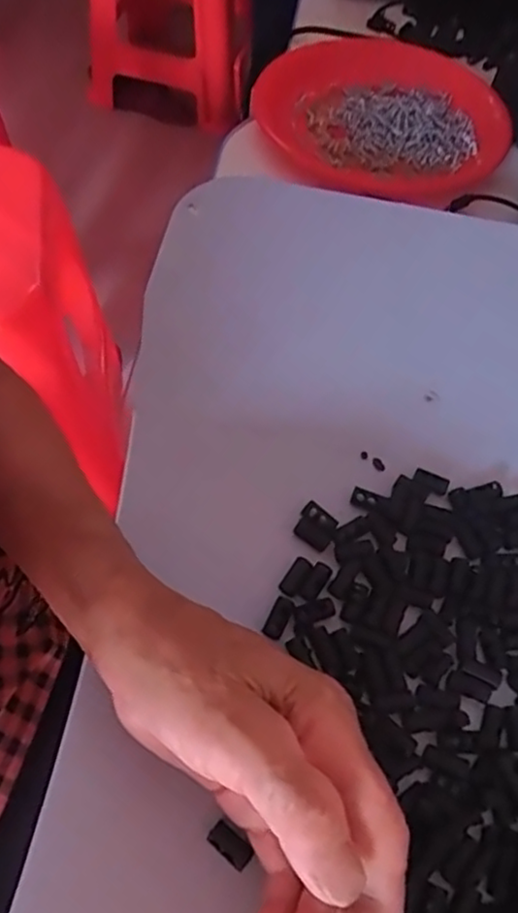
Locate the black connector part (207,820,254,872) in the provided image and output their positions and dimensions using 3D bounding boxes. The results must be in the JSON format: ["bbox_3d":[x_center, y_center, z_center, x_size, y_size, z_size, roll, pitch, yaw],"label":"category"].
[{"bbox_3d":[-0.011,0.150,0.253,0.018,0.004,0.009,37,63,18],"label":"black connector part"}]

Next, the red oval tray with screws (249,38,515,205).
[{"bbox_3d":[0.115,-0.326,0.633,0.231,0.045,0.248,6,58,-1],"label":"red oval tray with screws"}]

